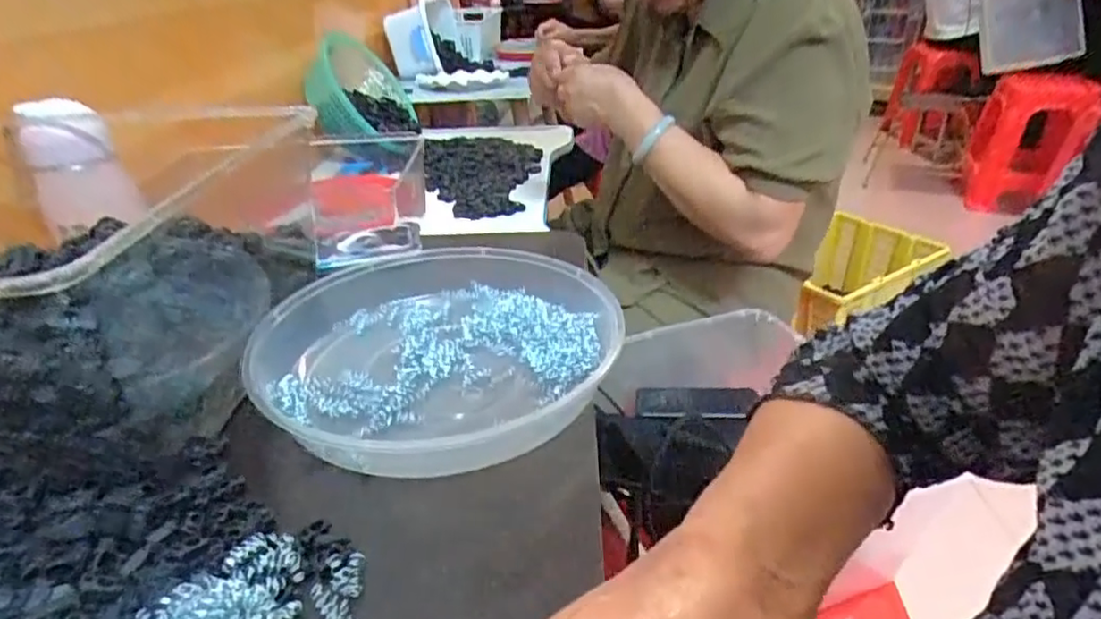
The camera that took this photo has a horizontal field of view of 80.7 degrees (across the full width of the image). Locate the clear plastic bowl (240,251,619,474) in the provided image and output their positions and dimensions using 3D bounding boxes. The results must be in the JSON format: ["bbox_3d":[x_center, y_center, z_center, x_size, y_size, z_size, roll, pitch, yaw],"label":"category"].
[{"bbox_3d":[-0.070,0.015,0.430,0.220,0.045,0.214,-2,29,1],"label":"clear plastic bowl"}]

